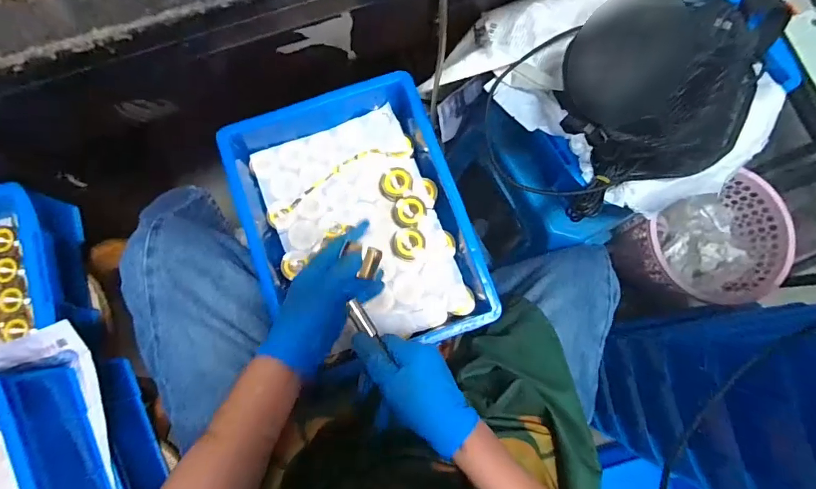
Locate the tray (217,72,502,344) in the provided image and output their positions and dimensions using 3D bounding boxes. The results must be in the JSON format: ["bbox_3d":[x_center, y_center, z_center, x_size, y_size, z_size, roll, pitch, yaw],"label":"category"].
[{"bbox_3d":[-0.065,-0.029,0.554,0.258,0.072,0.345,-20,82,-4],"label":"tray"}]

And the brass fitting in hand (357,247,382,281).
[{"bbox_3d":[-0.037,0.018,0.422,0.015,0.012,0.030,23,81,3],"label":"brass fitting in hand"}]

